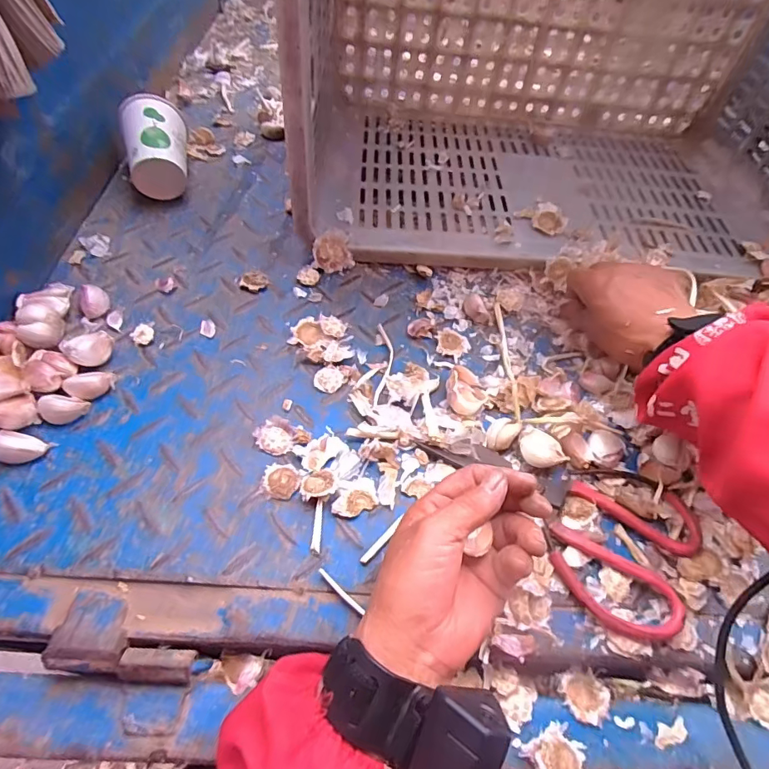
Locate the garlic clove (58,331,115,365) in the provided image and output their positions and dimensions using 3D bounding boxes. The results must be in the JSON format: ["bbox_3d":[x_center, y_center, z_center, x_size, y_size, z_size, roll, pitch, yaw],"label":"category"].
[{"bbox_3d":[-0.232,-0.028,0.373,0.017,0.025,0.033,40,65,19],"label":"garlic clove"}]

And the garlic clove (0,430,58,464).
[{"bbox_3d":[-0.253,0.044,0.327,0.032,0.019,0.021,10,59,3],"label":"garlic clove"}]

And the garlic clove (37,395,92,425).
[{"bbox_3d":[-0.237,0.018,0.350,0.027,0.019,0.022,6,59,0],"label":"garlic clove"}]

